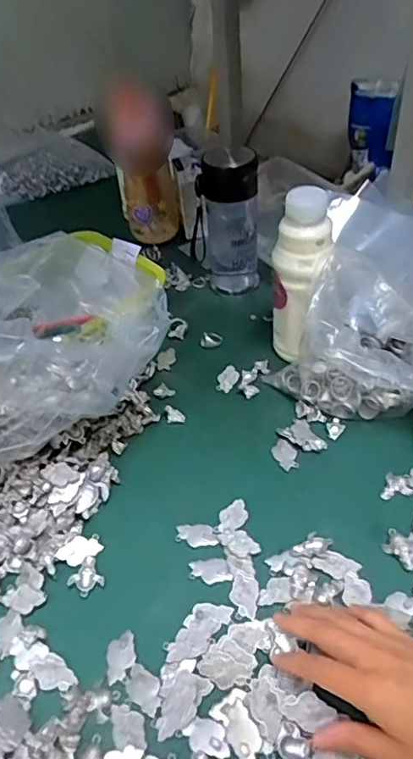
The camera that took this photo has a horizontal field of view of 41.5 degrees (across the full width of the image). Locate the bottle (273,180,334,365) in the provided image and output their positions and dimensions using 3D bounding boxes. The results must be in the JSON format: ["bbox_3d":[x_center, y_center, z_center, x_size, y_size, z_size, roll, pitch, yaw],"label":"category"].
[{"bbox_3d":[0.102,-0.102,0.588,0.054,0.194,0.054,31,54,31],"label":"bottle"}]

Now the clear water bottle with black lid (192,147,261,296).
[{"bbox_3d":[0.025,-0.204,0.706,0.082,0.182,0.060,-3,44,1],"label":"clear water bottle with black lid"}]

